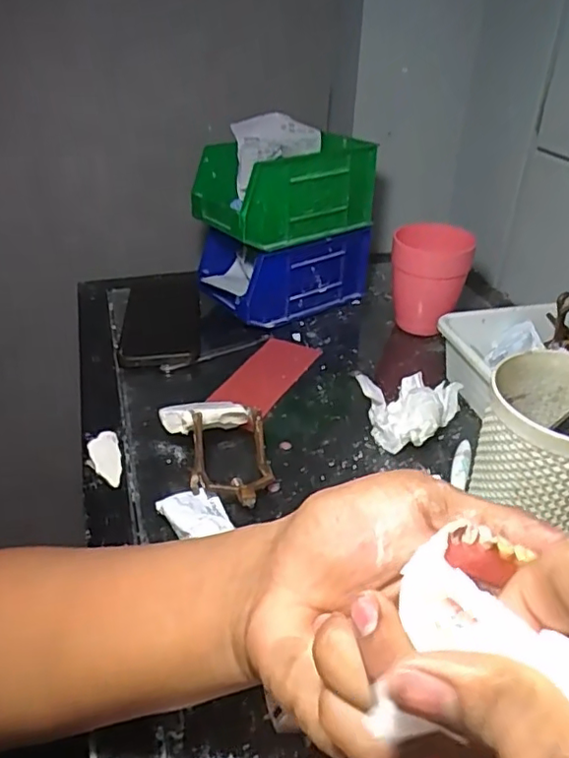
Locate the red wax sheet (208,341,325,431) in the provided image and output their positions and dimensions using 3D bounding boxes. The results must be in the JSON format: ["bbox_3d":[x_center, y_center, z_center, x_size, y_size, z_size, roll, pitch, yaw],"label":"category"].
[{"bbox_3d":[-0.020,0.000,0.558,0.055,0.006,0.150,20,36,18],"label":"red wax sheet"}]

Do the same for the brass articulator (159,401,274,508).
[{"bbox_3d":[-0.049,0.052,0.436,0.072,0.057,0.079,-8,36,-12],"label":"brass articulator"}]

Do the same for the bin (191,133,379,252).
[{"bbox_3d":[0.001,-0.199,0.622,0.175,0.083,0.096,-23,41,-29],"label":"bin"}]

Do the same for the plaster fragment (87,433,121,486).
[{"bbox_3d":[-0.137,0.062,0.458,0.022,0.010,0.049,-12,50,-16],"label":"plaster fragment"}]

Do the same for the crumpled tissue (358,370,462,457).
[{"bbox_3d":[0.107,0.026,0.495,0.078,0.039,0.063,-8,36,-11],"label":"crumpled tissue"}]

